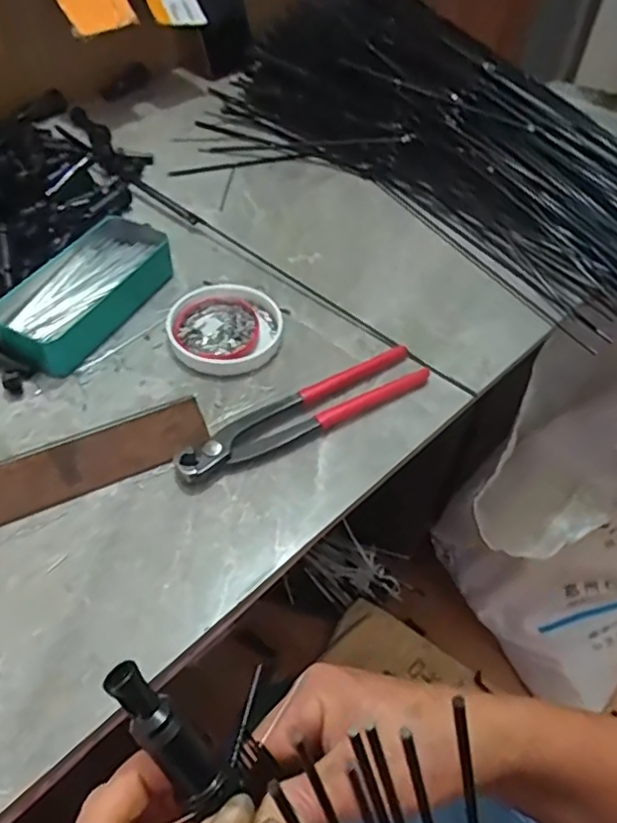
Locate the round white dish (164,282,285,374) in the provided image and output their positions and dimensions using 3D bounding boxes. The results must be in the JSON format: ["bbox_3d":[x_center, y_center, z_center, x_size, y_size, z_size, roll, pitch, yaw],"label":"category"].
[{"bbox_3d":[-0.066,-0.067,0.490,0.087,0.016,0.087,2,50,-3],"label":"round white dish"}]

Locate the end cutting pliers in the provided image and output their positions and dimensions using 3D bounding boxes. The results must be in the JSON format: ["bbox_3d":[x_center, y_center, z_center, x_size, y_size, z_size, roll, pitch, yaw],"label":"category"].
[{"bbox_3d":[-0.002,-0.002,0.440,0.192,0.018,0.041,-22,56,-21],"label":"end cutting pliers"}]

